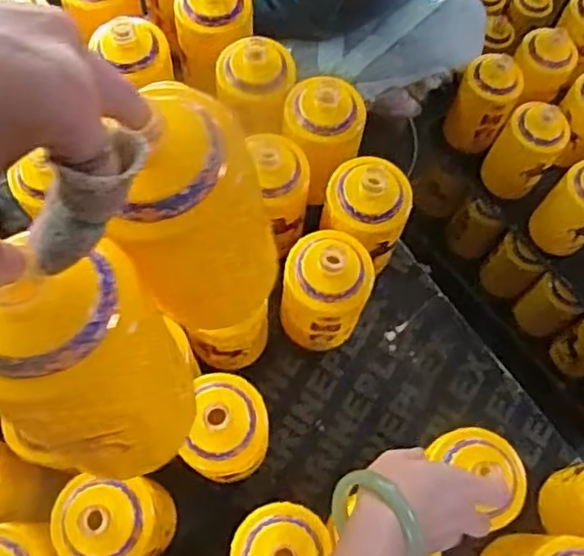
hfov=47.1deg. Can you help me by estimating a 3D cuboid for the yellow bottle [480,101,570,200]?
[{"bbox_3d":[0.355,-0.189,1.043,0.085,0.186,0.076,32,72,8],"label":"yellow bottle"}]

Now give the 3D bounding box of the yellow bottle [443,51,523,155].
[{"bbox_3d":[0.294,-0.271,1.054,0.089,0.147,0.080,22,71,5],"label":"yellow bottle"}]

